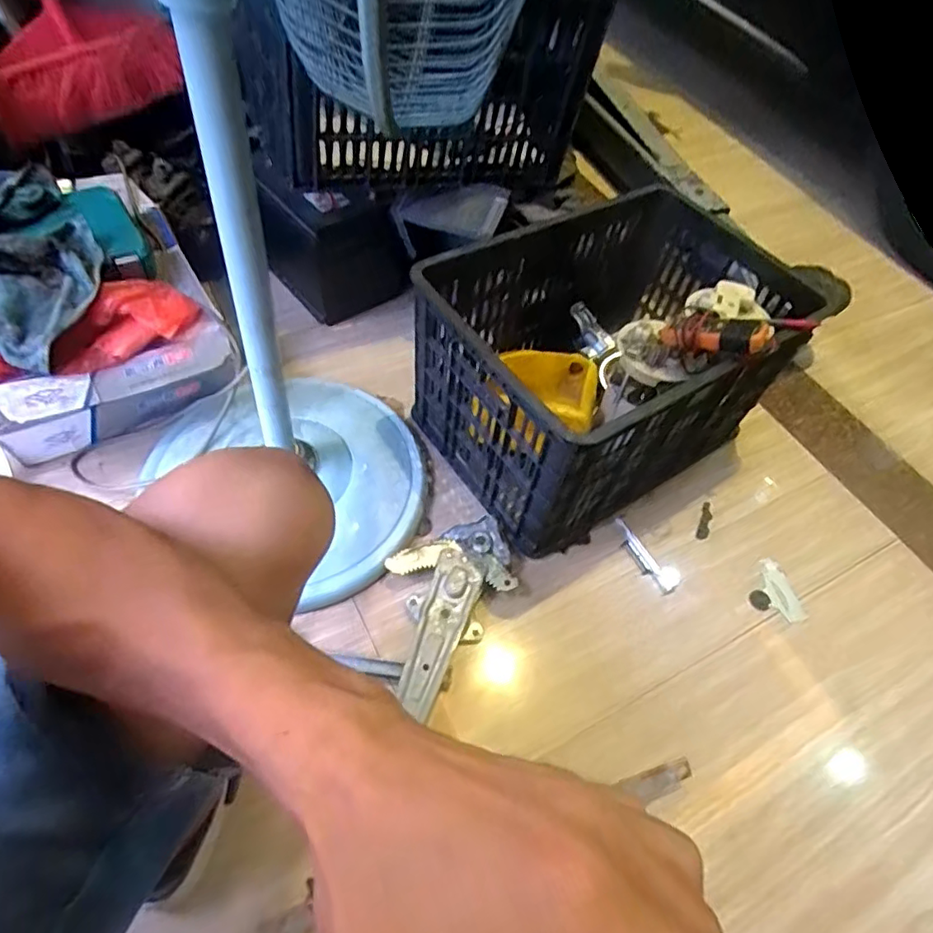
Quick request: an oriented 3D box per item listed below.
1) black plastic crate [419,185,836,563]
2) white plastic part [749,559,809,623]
[{"bbox_3d":[0.208,-0.158,0.895,0.490,0.297,0.350,-27,61,-22],"label":"black plastic crate"},{"bbox_3d":[0.439,0.180,0.847,0.068,0.007,0.094,-9,56,-11],"label":"white plastic part"}]

